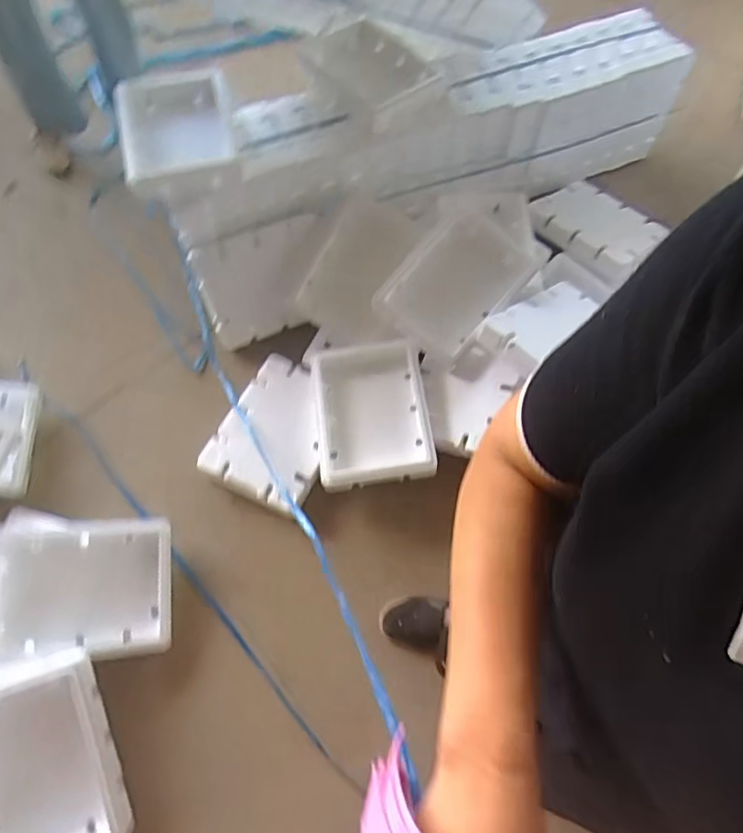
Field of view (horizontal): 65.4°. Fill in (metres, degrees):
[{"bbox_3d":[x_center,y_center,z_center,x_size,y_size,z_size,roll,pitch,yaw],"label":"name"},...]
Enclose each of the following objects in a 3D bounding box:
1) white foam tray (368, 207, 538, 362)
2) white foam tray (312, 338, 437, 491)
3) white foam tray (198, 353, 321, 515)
[{"bbox_3d":[0.206,-0.338,1.437,0.247,0.034,0.366,44,85,-15],"label":"white foam tray"},{"bbox_3d":[0.002,-0.012,1.383,0.269,0.074,0.347,-5,63,-2],"label":"white foam tray"},{"bbox_3d":[-0.228,0.029,1.406,0.261,0.057,0.357,19,65,9],"label":"white foam tray"}]

